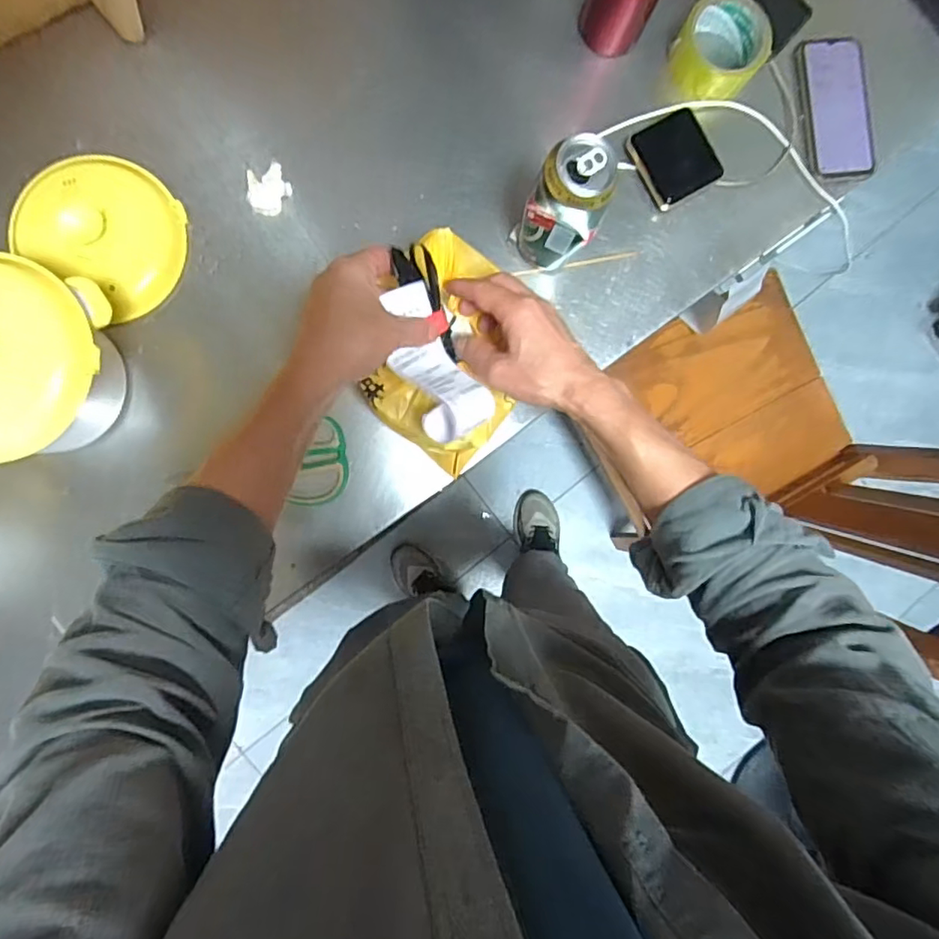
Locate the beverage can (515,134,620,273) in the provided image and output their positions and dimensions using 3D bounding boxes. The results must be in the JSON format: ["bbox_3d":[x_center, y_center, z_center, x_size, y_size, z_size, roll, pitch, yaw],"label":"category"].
[{"bbox_3d":[0.093,-0.251,0.574,0.072,0.172,0.056,32,87,-4],"label":"beverage can"}]

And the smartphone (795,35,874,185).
[{"bbox_3d":[0.430,-0.421,0.681,0.086,0.010,0.164,-9,90,-5],"label":"smartphone"}]

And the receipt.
[{"bbox_3d":[-0.030,-0.088,0.495,0.063,0.042,0.126,-26,92,-5],"label":"receipt"}]

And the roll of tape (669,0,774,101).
[{"bbox_3d":[0.280,-0.470,0.658,0.092,0.052,0.097,0,90,-5],"label":"roll of tape"}]

